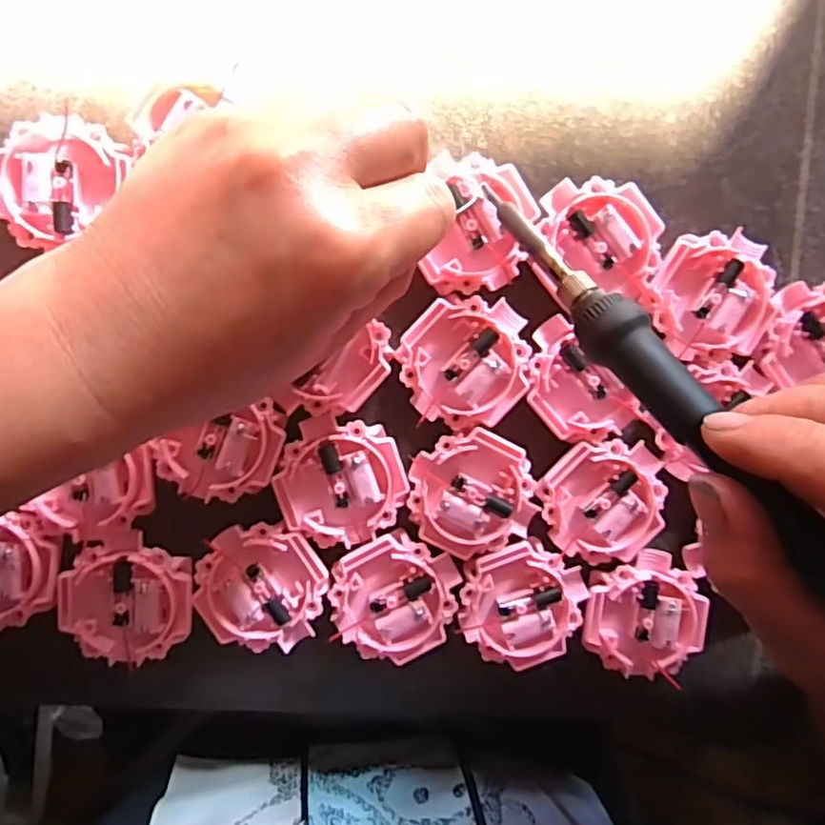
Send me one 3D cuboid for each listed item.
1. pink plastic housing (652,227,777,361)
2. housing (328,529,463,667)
[{"bbox_3d":[0.128,-0.049,0.268,0.046,0.014,0.051,-22,97,-1],"label":"pink plastic housing"},{"bbox_3d":[-0.008,0.078,0.269,0.051,0.011,0.051,12,95,-5],"label":"housing"}]

